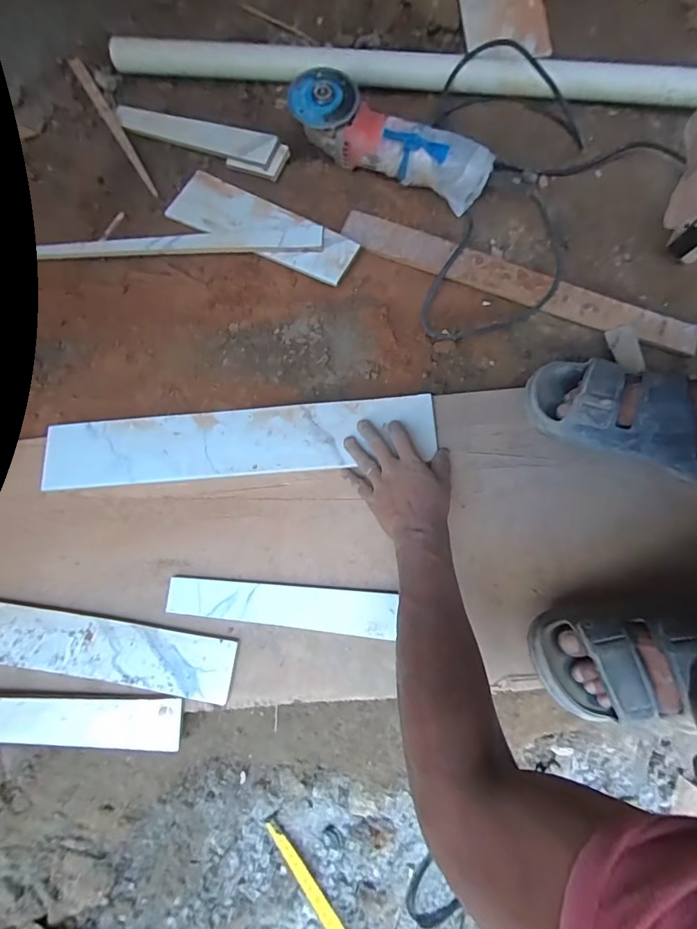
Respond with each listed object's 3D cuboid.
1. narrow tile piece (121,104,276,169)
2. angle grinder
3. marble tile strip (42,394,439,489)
[{"bbox_3d":[-0.235,-0.501,0.673,0.293,0.009,0.042,26,102,16],"label":"narrow tile piece"},{"bbox_3d":[0.060,-0.446,0.614,0.281,0.084,0.085,17,78,5],"label":"angle grinder"},{"bbox_3d":[-0.140,-0.030,0.560,0.487,0.009,0.090,-6,77,3],"label":"marble tile strip"}]

